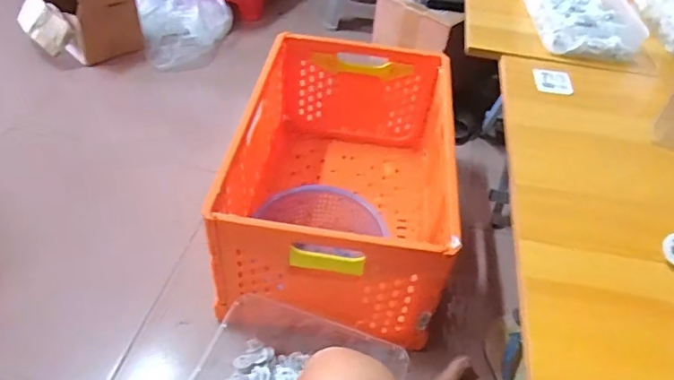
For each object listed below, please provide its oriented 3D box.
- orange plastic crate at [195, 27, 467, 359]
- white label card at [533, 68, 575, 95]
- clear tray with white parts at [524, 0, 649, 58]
[{"bbox_3d":[0.016,-0.033,1.075,0.393,0.293,0.626,8,44,2],"label":"orange plastic crate"},{"bbox_3d":[0.311,-0.157,0.732,0.051,0.004,0.056,6,49,6],"label":"white label card"},{"bbox_3d":[0.406,-0.302,0.848,0.165,0.038,0.246,4,44,-2],"label":"clear tray with white parts"}]

